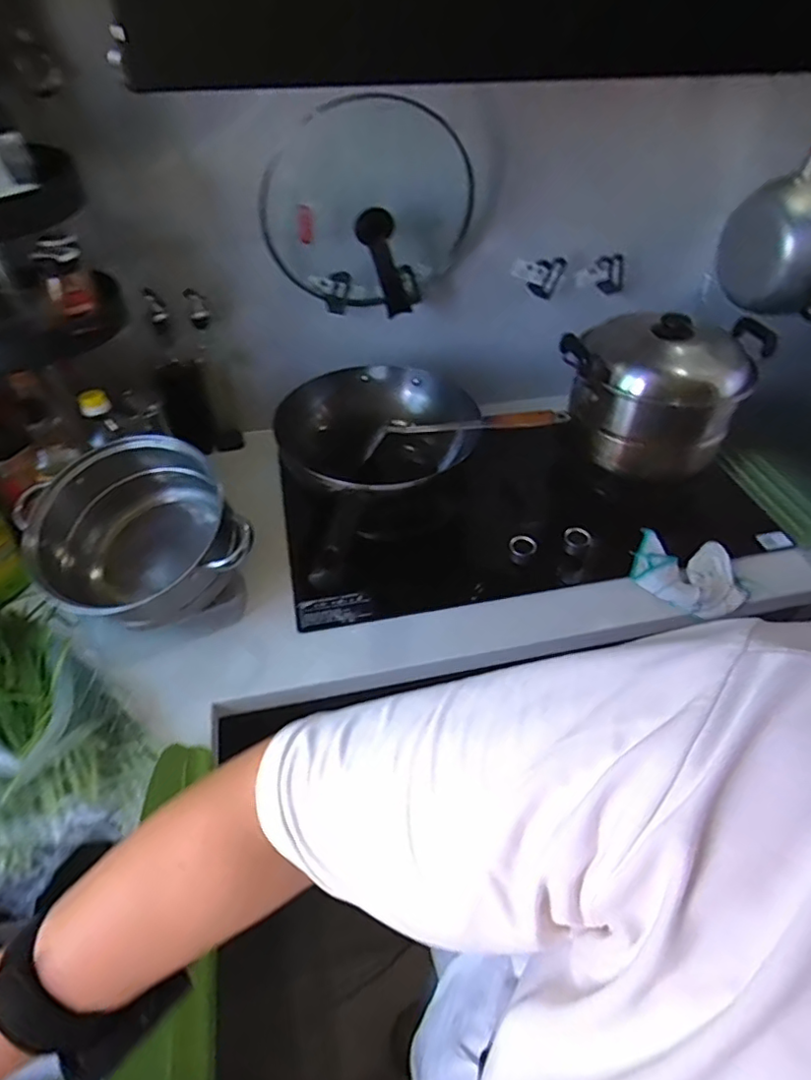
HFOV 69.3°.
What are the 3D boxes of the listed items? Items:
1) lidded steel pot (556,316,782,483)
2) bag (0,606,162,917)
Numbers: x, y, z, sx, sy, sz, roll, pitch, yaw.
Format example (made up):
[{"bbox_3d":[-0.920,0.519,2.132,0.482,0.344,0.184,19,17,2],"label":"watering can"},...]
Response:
[{"bbox_3d":[0.392,-0.241,0.934,0.253,0.200,0.232,1,44,-1],"label":"lidded steel pot"},{"bbox_3d":[-0.474,0.199,0.689,0.217,0.110,0.438,-32,53,-30],"label":"bag"}]

